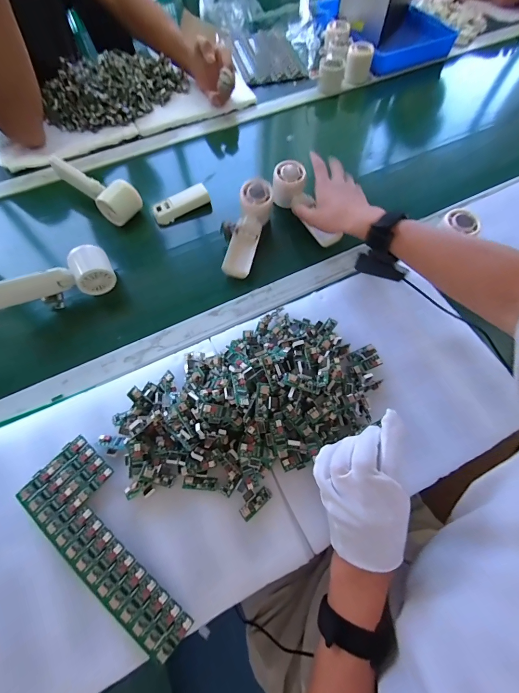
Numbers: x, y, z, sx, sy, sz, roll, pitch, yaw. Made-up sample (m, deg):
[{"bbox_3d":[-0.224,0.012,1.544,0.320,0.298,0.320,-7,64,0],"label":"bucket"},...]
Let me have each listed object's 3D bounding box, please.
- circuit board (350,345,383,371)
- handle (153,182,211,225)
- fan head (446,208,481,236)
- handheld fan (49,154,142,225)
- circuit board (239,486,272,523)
[{"bbox_3d":[0.136,0.013,0.392,0.035,0.006,0.031,-21,67,-10],"label":"circuit board"},{"bbox_3d":[-0.142,-0.256,0.558,0.100,0.030,0.035,-25,68,-12],"label":"handle"},{"bbox_3d":[0.314,-0.192,0.473,0.051,0.011,0.044,40,70,16],"label":"fan head"},{"bbox_3d":[-0.286,-0.276,0.534,0.157,0.047,0.055,32,68,2],"label":"handheld fan"},{"bbox_3d":[-0.004,0.169,0.334,0.038,0.007,0.014,-39,71,-17],"label":"circuit board"}]

